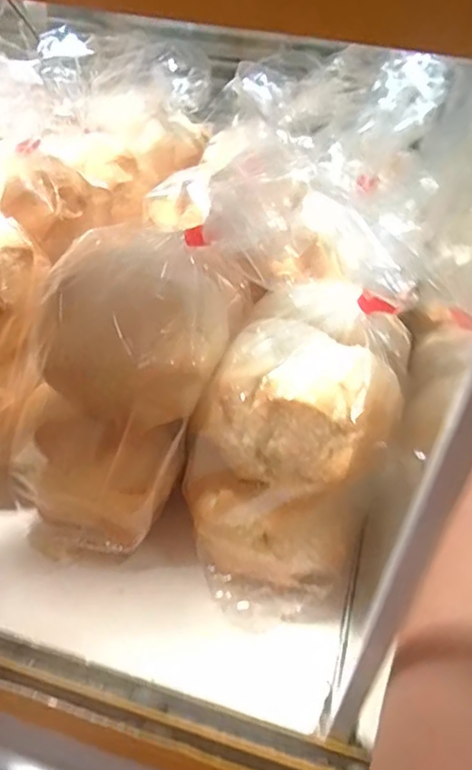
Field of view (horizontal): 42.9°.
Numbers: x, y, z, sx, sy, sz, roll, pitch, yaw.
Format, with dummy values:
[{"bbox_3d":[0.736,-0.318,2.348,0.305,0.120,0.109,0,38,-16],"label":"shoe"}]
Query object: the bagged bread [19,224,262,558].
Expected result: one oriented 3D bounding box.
[{"bbox_3d":[-0.049,0.010,0.262,0.062,0.154,0.066,33,22,31],"label":"bagged bread"}]

